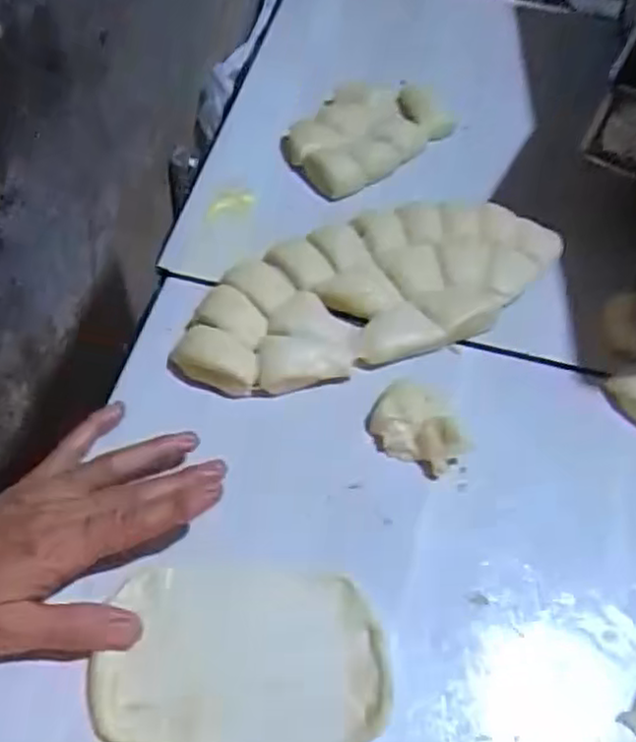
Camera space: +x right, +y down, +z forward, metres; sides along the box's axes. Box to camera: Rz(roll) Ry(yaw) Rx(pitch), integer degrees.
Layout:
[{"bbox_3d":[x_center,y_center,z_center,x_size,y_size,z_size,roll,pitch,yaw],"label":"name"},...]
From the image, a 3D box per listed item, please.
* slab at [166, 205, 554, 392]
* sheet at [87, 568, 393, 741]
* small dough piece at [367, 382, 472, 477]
[{"bbox_3d":[0.042,-0.056,0.476,0.277,0.033,0.108,-17,57,-17],"label":"slab"},{"bbox_3d":[-0.036,0.142,0.346,0.138,0.008,0.089,3,54,-3],"label":"sheet"},{"bbox_3d":[0.059,0.034,0.419,0.039,0.020,0.058,-30,62,-25],"label":"small dough piece"}]

